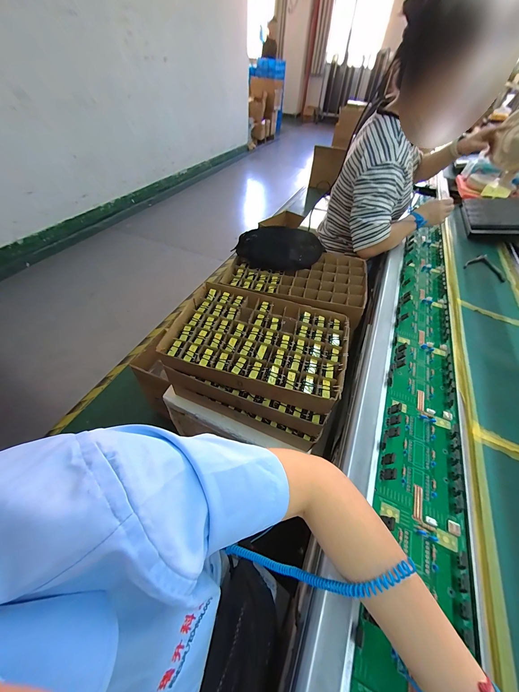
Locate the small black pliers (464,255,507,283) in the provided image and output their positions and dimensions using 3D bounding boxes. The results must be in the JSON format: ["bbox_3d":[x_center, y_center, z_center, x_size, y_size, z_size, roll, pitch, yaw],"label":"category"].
[{"bbox_3d":[0.697,-0.244,0.764,0.110,0.007,0.136,36,56,24],"label":"small black pliers"}]

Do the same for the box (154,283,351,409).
[{"bbox_3d":[-0.002,-0.005,0.597,0.390,0.067,0.275,15,50,9],"label":"box"}]

